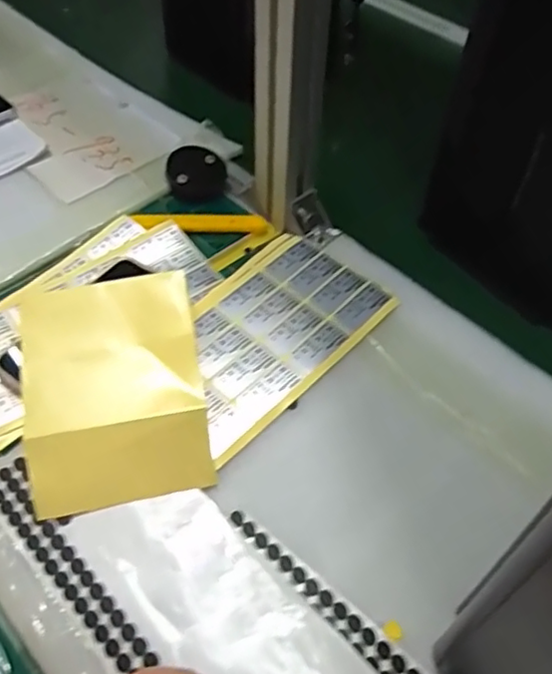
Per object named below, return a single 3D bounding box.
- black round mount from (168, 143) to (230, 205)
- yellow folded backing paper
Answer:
[{"bbox_3d":[-0.077,-0.165,0.623,0.057,0.019,0.058,-4,50,-5],"label":"black round mount"},{"bbox_3d":[-0.113,0.034,0.437,0.120,0.034,0.154,-9,74,-3],"label":"yellow folded backing paper"}]

